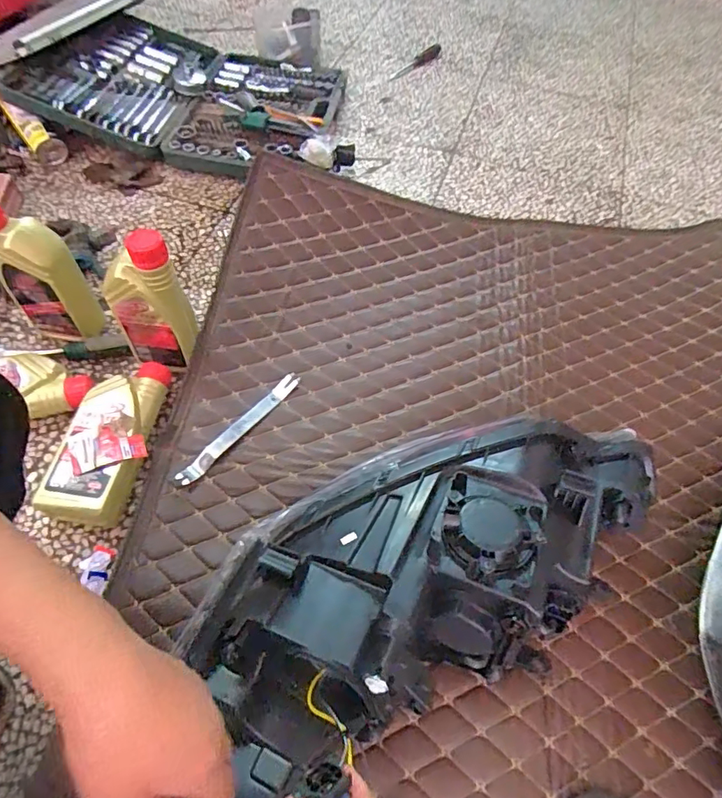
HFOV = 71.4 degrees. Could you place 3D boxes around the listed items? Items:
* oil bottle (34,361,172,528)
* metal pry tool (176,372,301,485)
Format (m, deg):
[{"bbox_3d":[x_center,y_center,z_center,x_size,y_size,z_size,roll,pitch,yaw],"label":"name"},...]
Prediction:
[{"bbox_3d":[-0.346,0.048,0.705,0.106,0.062,0.251,8,59,1],"label":"oil bottle"},{"bbox_3d":[-0.176,0.041,0.749,0.023,0.015,0.232,35,63,16],"label":"metal pry tool"}]

